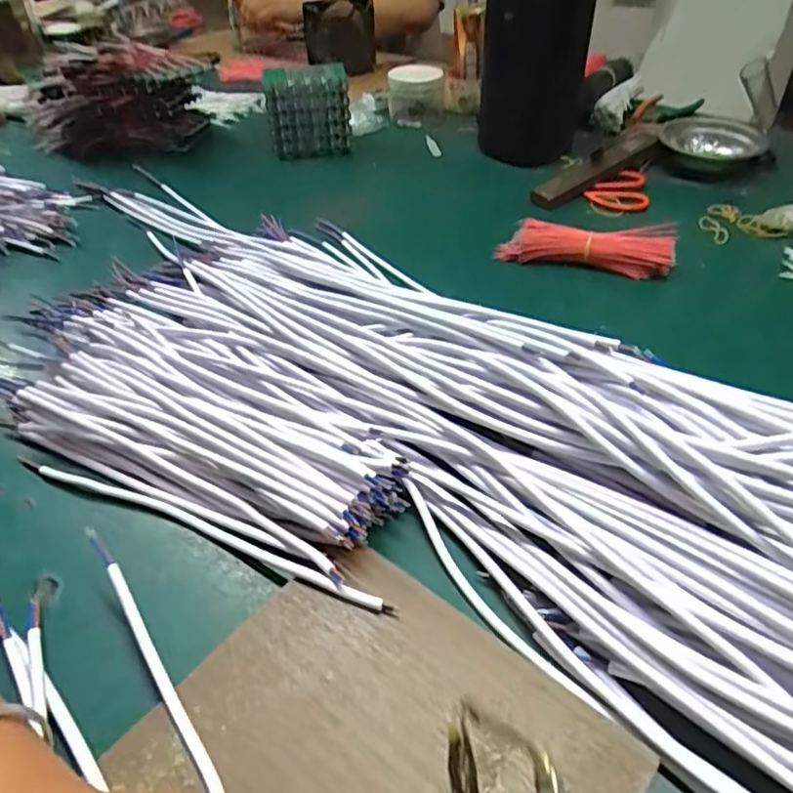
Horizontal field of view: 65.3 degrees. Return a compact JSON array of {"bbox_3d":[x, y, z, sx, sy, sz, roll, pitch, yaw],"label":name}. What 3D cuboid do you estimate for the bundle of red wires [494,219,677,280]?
[{"bbox_3d":[0.186,-0.151,0.611,0.164,0.042,0.041,7,42,9],"label":"bundle of red wires"}]

